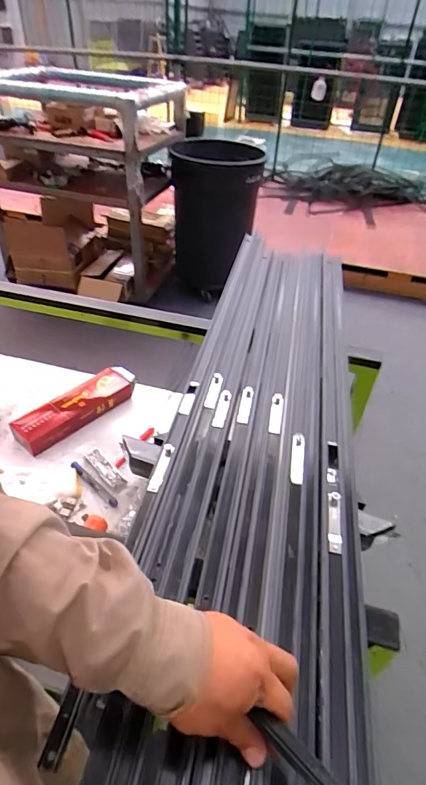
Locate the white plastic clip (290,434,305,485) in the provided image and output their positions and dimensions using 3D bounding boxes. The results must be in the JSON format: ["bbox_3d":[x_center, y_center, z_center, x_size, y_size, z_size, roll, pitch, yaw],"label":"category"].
[{"bbox_3d":[0.121,0.094,0.614,0.018,0.013,0.084,10,41,5],"label":"white plastic clip"}]

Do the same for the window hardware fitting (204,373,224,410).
[{"bbox_3d":[0.001,-0.003,0.754,0.020,0.010,0.086,11,41,7],"label":"window hardware fitting"}]

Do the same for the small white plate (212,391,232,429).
[{"bbox_3d":[0.016,0.028,0.716,0.017,0.009,0.081,21,44,-1],"label":"small white plate"}]

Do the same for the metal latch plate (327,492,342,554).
[{"bbox_3d":[0.151,0.161,0.539,0.017,0.005,0.083,-4,40,18],"label":"metal latch plate"}]

